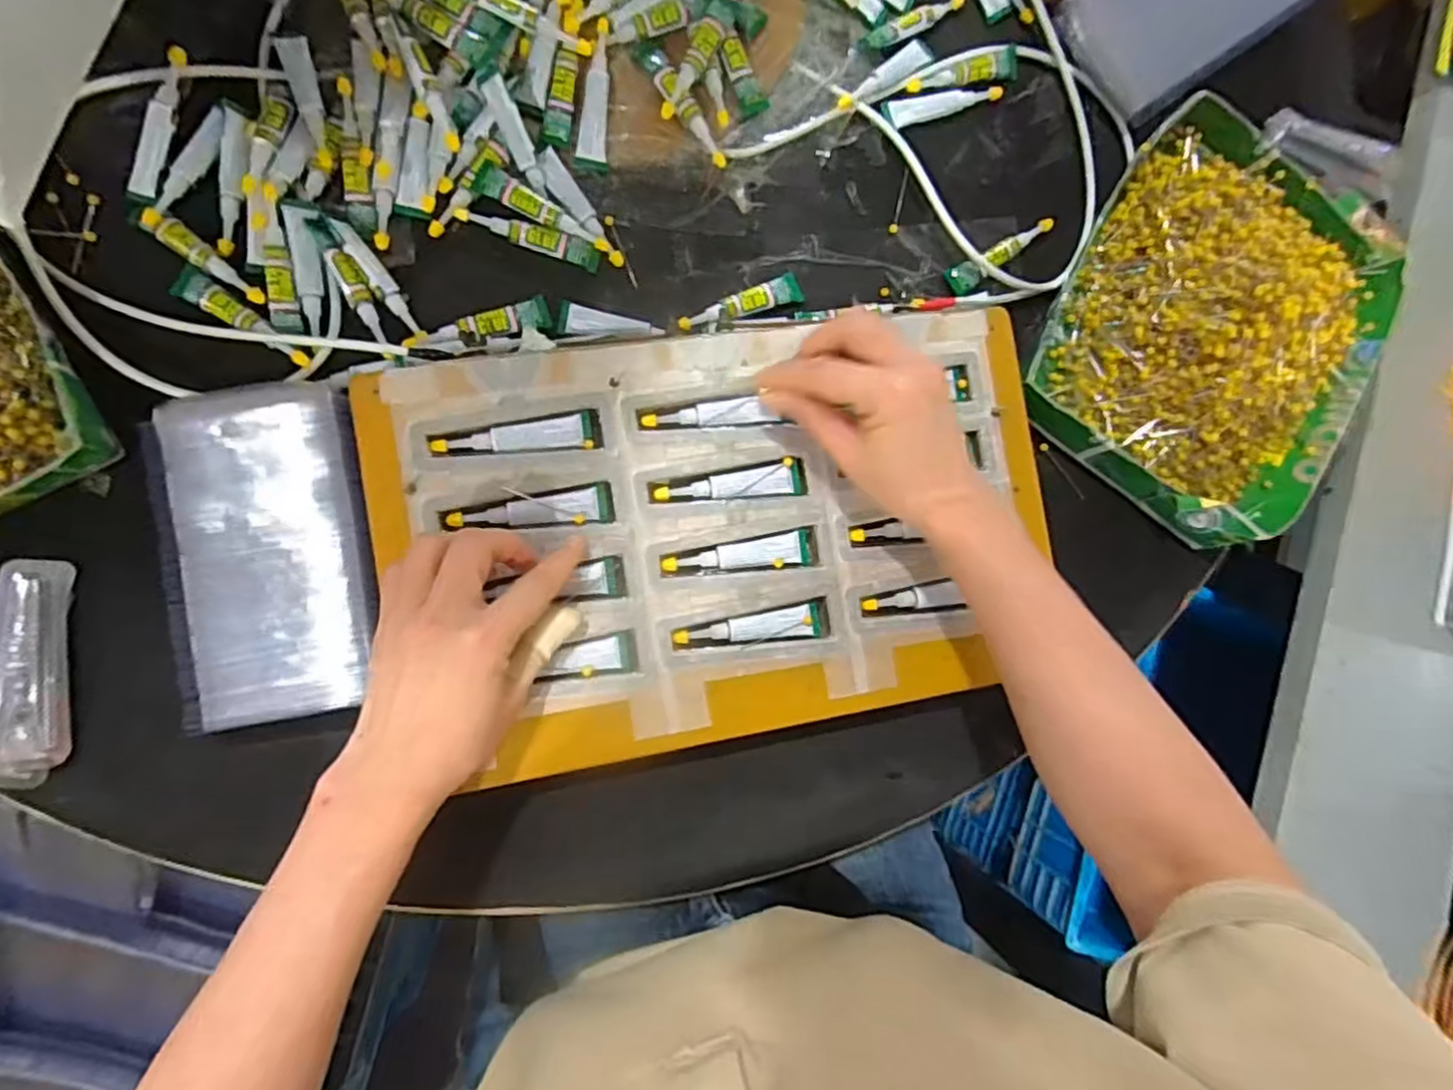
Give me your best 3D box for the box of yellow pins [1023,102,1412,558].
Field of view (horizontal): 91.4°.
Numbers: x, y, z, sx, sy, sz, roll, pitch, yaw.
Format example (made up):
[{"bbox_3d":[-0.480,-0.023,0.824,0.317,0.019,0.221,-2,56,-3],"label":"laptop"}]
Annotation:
[{"bbox_3d":[0.329,-0.152,0.461,0.209,0.054,0.261,31,82,-6],"label":"box of yellow pins"}]

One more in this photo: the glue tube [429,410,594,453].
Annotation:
[{"bbox_3d":[-0.113,-0.058,0.377,0.082,0.007,0.018,-8,88,-9],"label":"glue tube"}]

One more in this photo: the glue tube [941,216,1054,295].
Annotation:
[{"bbox_3d":[0.184,-0.192,0.472,0.082,0.014,0.018,-29,91,-10],"label":"glue tube"}]

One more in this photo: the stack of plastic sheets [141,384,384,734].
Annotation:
[{"bbox_3d":[-0.232,0.003,0.365,0.097,0.022,0.170,-8,88,-9],"label":"stack of plastic sheets"}]

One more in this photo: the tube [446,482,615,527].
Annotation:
[{"bbox_3d":[-0.103,-0.018,0.378,0.084,0.006,0.018,-8,88,-9],"label":"tube"}]

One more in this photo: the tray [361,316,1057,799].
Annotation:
[{"bbox_3d":[0.006,-0.010,0.391,0.360,0.017,0.214,-9,85,-9],"label":"tray"}]

